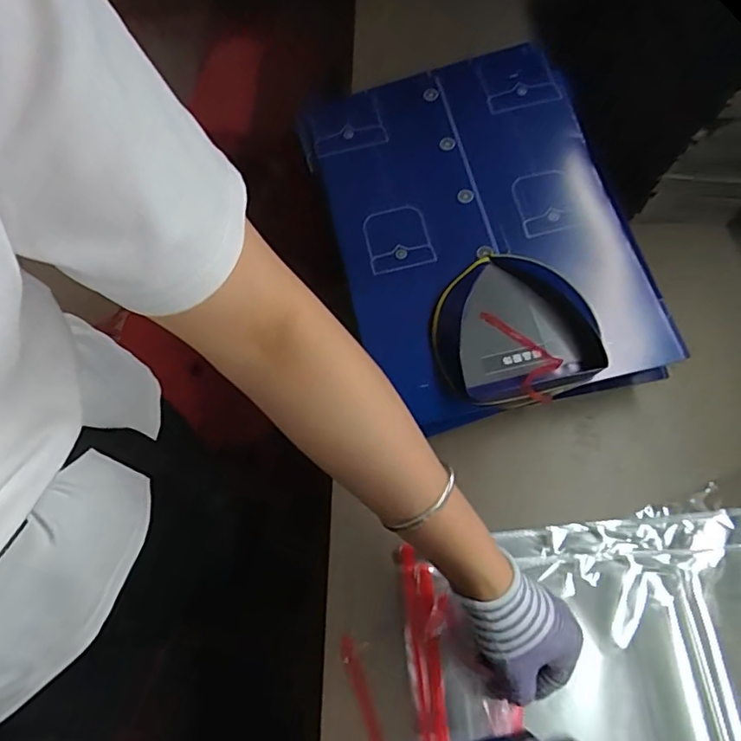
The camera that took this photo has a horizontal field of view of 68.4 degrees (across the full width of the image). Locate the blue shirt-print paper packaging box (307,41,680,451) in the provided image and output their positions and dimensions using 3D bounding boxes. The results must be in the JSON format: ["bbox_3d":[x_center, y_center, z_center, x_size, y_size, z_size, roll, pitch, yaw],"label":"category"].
[{"bbox_3d":[0.109,-0.154,0.555,0.293,0.044,0.393,-15,67,-1],"label":"blue shirt-print paper packaging box"}]

